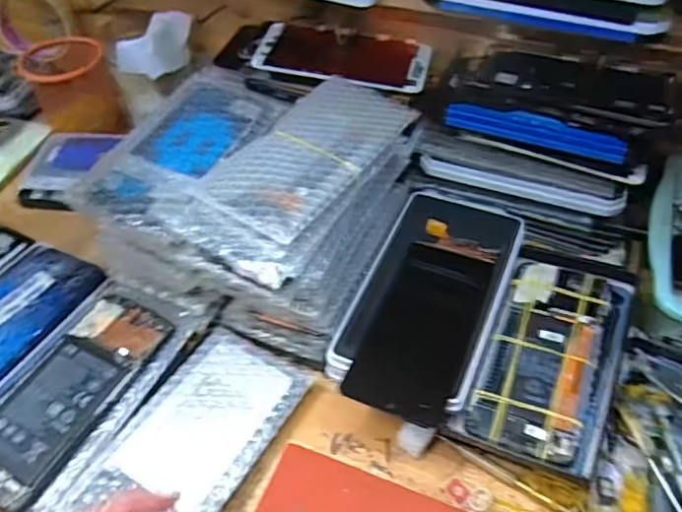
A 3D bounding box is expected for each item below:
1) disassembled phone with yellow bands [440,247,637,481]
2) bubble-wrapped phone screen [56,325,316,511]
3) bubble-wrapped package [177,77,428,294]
[{"bbox_3d":[0.151,0.066,0.415,0.089,0.016,0.174,21,52,20],"label":"disassembled phone with yellow bands"},{"bbox_3d":[-0.099,0.123,0.405,0.092,0.016,0.160,21,51,20],"label":"bubble-wrapped phone screen"},{"bbox_3d":[-0.027,-0.069,0.422,0.091,0.018,0.193,24,53,22],"label":"bubble-wrapped package"}]

